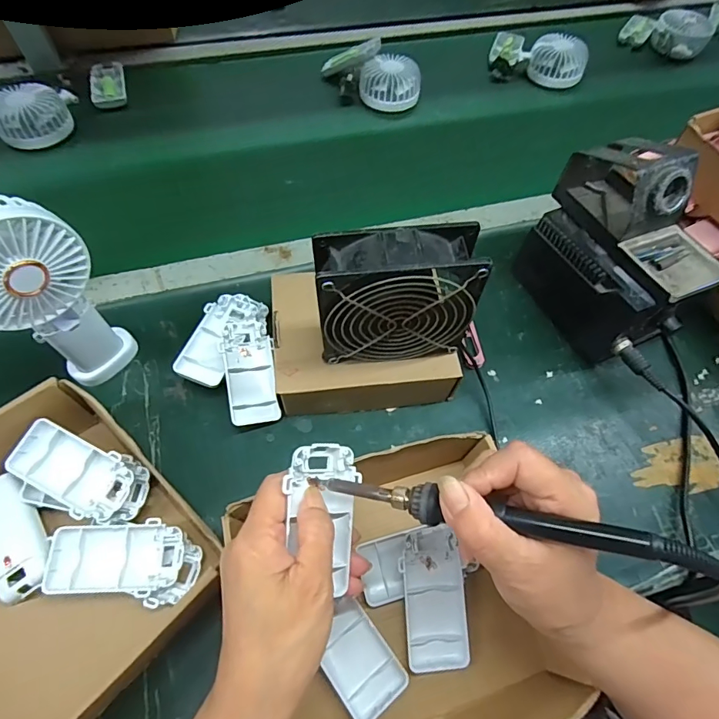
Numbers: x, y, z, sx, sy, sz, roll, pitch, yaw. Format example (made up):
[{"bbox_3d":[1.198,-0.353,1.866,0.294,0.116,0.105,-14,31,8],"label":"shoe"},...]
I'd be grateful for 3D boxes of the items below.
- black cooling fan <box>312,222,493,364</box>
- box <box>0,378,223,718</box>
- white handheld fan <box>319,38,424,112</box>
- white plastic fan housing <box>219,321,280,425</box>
[{"bbox_3d":[0.027,-0.046,0.347,0.117,0.112,0.042,-4,63,-6],"label":"black cooling fan"},{"bbox_3d":[-0.242,0.151,0.315,0.205,0.066,0.211,39,66,17],"label":"box"},{"bbox_3d":[0.012,-0.425,0.660,0.155,0.053,0.079,35,65,15],"label":"white handheld fan"},{"bbox_3d":[-0.103,0.009,0.415,0.048,0.018,0.103,-8,74,-29],"label":"white plastic fan housing"}]

